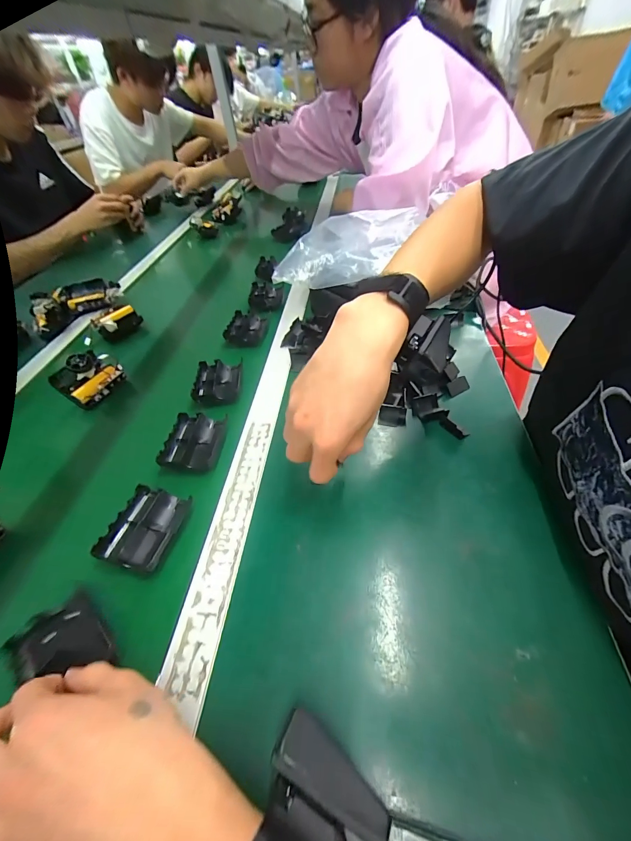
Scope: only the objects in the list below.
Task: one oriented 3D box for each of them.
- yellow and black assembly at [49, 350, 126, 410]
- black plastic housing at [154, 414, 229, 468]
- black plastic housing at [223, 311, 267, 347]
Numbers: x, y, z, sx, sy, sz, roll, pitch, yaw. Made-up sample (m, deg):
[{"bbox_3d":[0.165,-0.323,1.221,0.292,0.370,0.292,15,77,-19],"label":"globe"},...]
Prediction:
[{"bbox_3d":[-0.344,-0.064,0.516,0.059,0.058,0.084,27,55,28],"label":"yellow and black assembly"},{"bbox_3d":[-0.151,0.024,0.417,0.064,0.024,0.078,1,47,7],"label":"black plastic housing"},{"bbox_3d":[-0.122,-0.162,0.597,0.060,0.023,0.082,1,47,8],"label":"black plastic housing"}]

